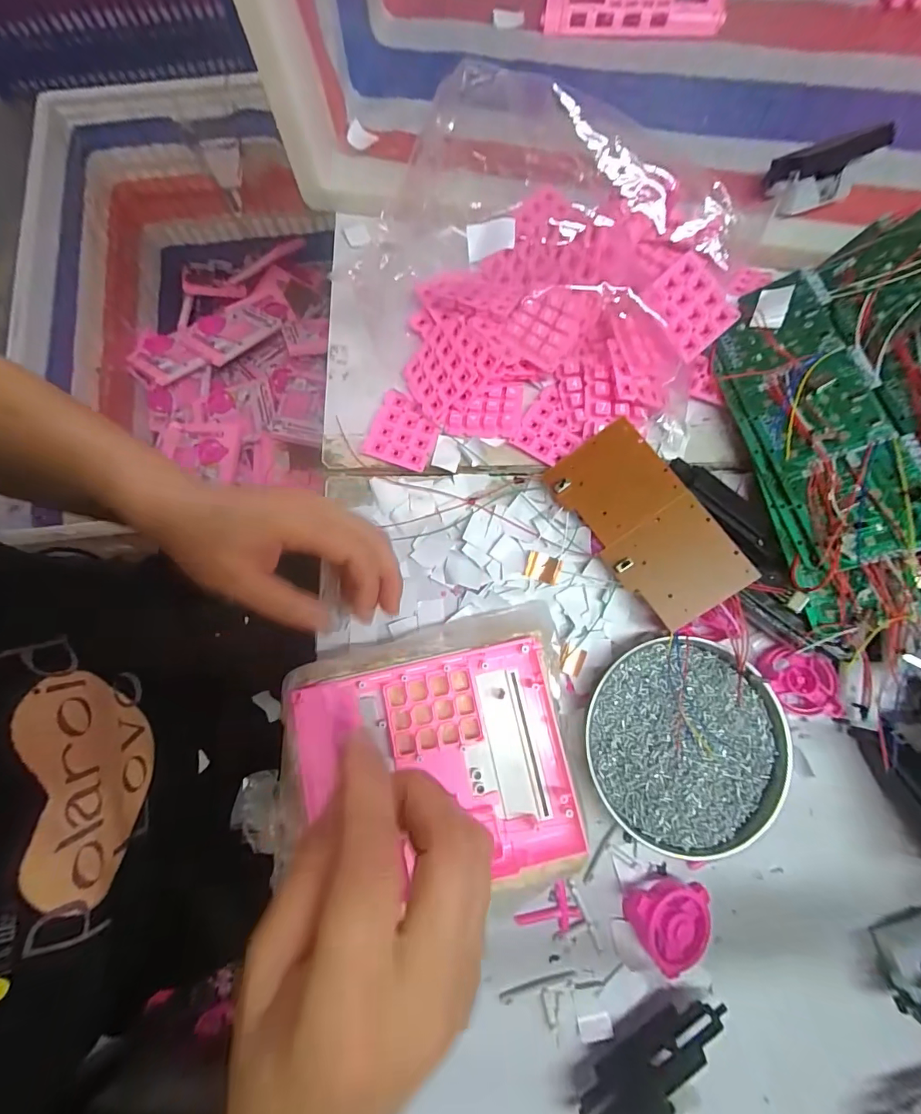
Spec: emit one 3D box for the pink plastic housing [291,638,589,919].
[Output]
[{"bbox_3d":[-0.016,0.133,0.290,0.166,0.020,0.129,-12,80,-1],"label":"pink plastic housing"}]

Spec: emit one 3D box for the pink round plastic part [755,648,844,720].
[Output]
[{"bbox_3d":[0.241,0.089,0.321,0.052,0.021,0.043,13,78,4],"label":"pink round plastic part"}]

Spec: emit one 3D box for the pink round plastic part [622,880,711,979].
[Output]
[{"bbox_3d":[0.137,0.239,0.290,0.051,0.021,0.046,-2,78,1],"label":"pink round plastic part"}]

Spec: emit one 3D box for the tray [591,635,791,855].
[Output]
[{"bbox_3d":[0.156,0.127,0.311,0.129,0.022,0.133,6,78,2],"label":"tray"}]

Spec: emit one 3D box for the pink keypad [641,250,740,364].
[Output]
[{"bbox_3d":[0.165,-0.179,0.324,0.049,0.008,0.058,-42,98,0],"label":"pink keypad"}]

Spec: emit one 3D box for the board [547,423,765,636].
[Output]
[{"bbox_3d":[0.131,-0.024,0.322,0.072,0.005,0.144,-36,75,10],"label":"board"}]

